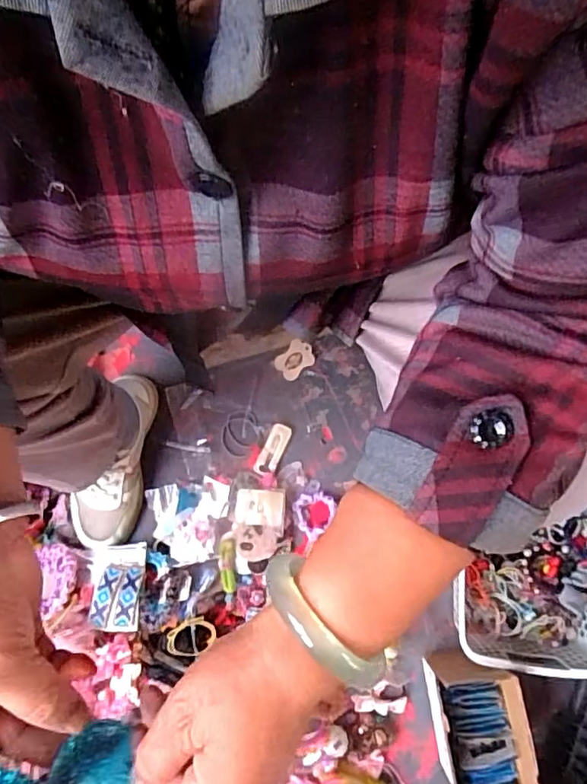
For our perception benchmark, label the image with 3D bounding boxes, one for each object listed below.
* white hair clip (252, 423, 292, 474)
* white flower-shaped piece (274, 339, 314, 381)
[{"bbox_3d":[-0.029,0.081,0.790,0.030,0.007,0.076,27,80,7],"label":"white hair clip"},{"bbox_3d":[0.003,-0.046,0.810,0.055,0.005,0.045,-44,115,-3],"label":"white flower-shaped piece"}]

